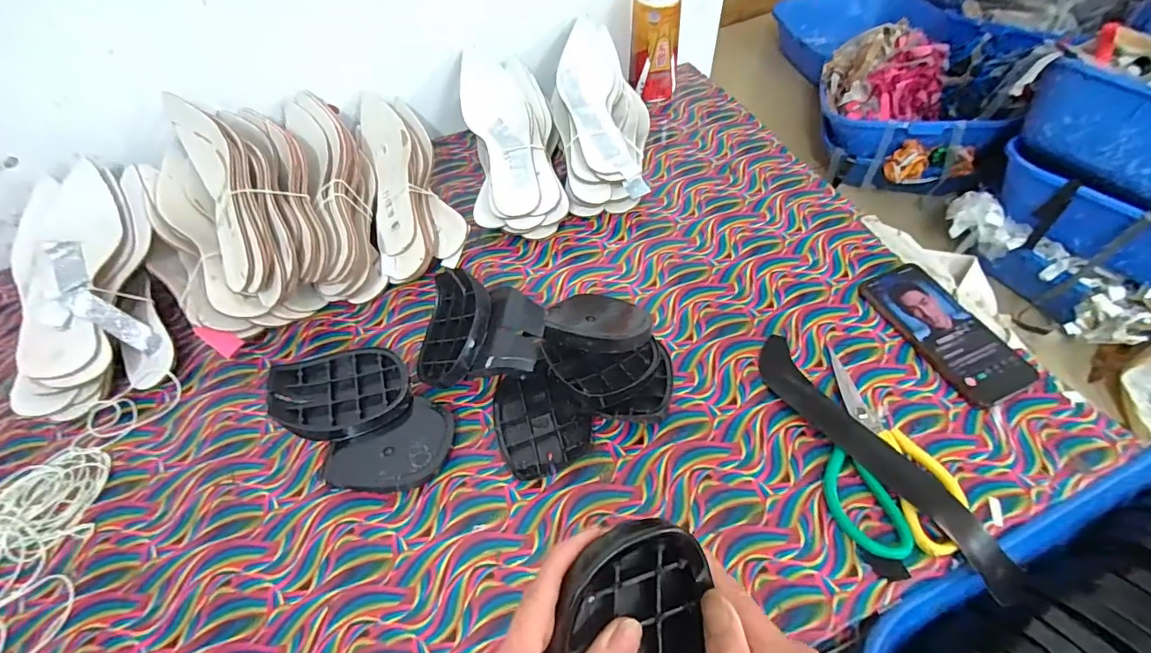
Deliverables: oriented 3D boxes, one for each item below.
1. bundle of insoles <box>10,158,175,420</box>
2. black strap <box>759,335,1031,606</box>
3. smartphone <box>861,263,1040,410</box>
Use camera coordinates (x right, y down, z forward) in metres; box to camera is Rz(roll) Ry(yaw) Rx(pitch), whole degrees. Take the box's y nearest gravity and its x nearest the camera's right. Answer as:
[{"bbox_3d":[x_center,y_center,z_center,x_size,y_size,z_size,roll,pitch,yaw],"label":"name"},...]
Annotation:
[{"bbox_3d":[-0.526,-0.053,0.537,0.131,0.060,0.294,-20,69,-10],"label":"bundle of insoles"},{"bbox_3d":[0.270,0.120,0.446,0.064,0.050,0.280,-30,56,-16],"label":"black strap"},{"bbox_3d":[0.370,0.001,0.497,0.077,0.009,0.159,-22,54,-11],"label":"smartphone"}]

